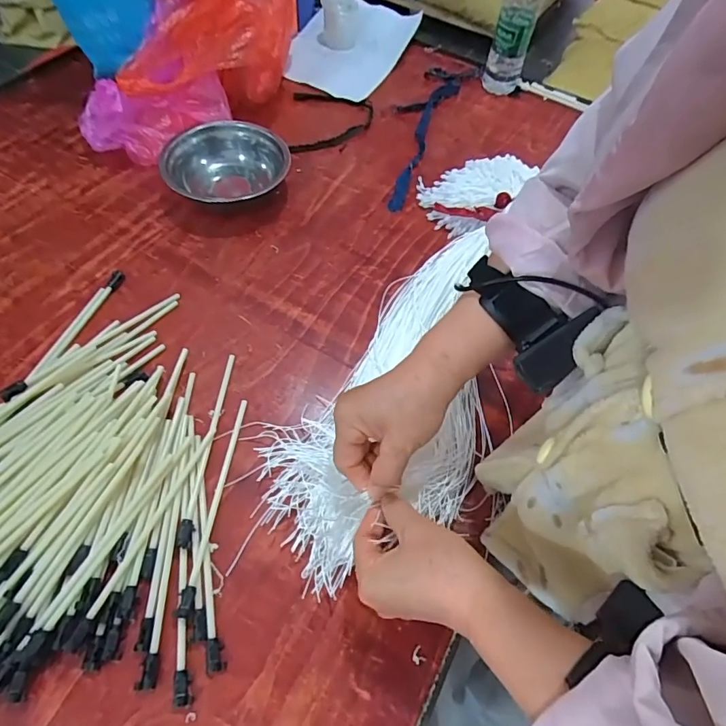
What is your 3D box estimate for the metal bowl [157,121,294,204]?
[{"bbox_3d":[-0.181,-0.267,0.634,0.155,0.058,0.148,2,59,-3],"label":"metal bowl"}]

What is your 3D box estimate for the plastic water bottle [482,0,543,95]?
[{"bbox_3d":[0.245,-0.544,0.734,0.058,0.210,0.055,14,59,4],"label":"plastic water bottle"}]

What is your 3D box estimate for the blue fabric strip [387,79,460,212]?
[{"bbox_3d":[0.096,-0.361,0.730,0.037,0.014,0.343,19,59,7],"label":"blue fabric strip"}]

